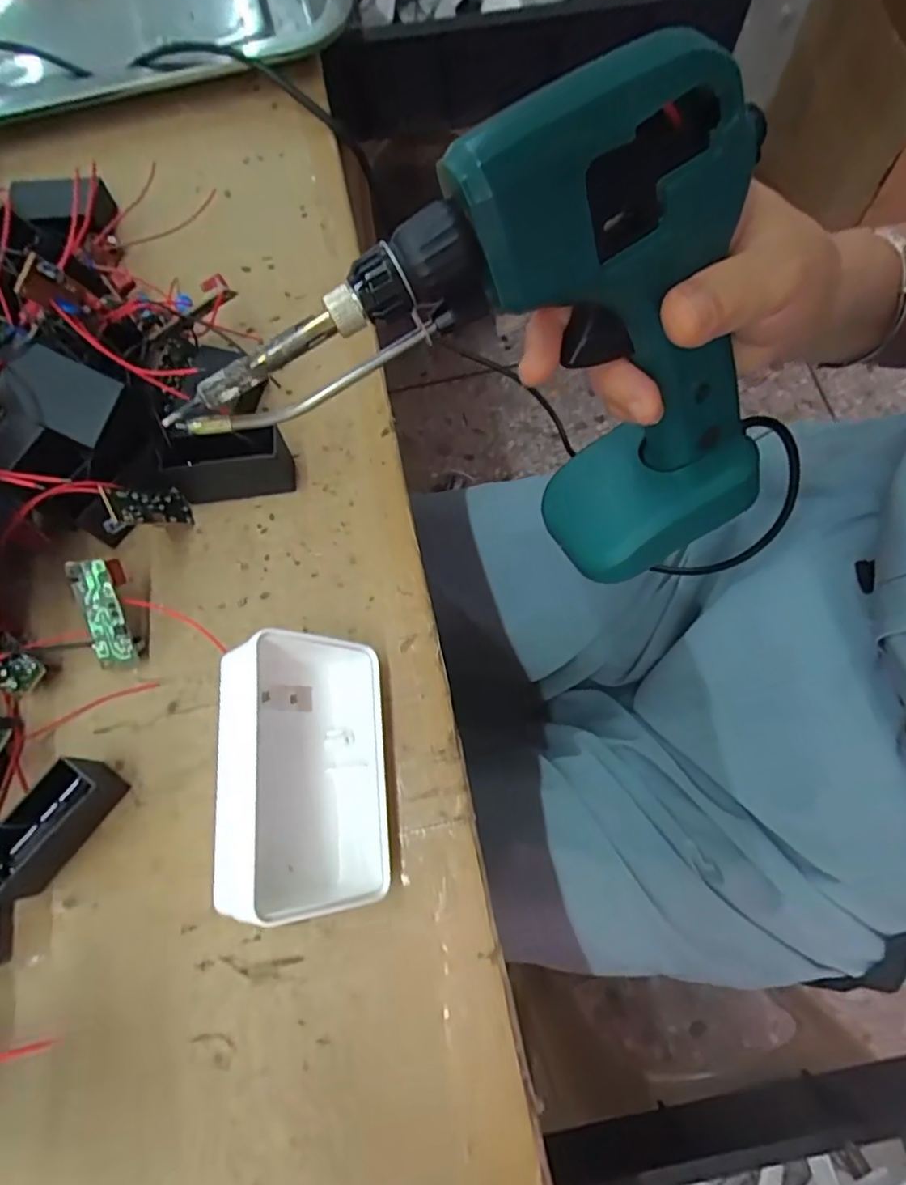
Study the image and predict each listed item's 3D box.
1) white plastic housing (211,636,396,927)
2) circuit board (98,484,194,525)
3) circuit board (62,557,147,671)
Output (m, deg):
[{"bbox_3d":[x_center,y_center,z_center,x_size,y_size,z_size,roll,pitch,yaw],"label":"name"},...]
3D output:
[{"bbox_3d":[-0.051,0.062,0.213,0.034,0.054,0.088,-25,63,31],"label":"white plastic housing"},{"bbox_3d":[-0.127,-0.036,0.254,0.006,0.044,0.018,-23,89,17],"label":"circuit board"},{"bbox_3d":[-0.139,0.008,0.247,0.016,0.009,0.044,-12,103,-5],"label":"circuit board"}]

